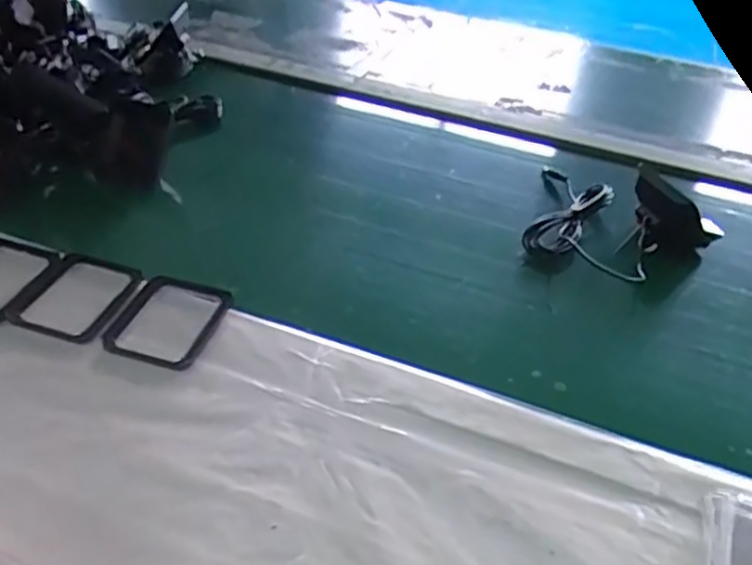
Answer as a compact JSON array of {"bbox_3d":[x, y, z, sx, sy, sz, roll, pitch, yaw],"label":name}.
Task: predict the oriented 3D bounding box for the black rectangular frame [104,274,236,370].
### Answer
[{"bbox_3d":[-0.150,0.026,0.521,0.068,0.008,0.087,19,42,8],"label":"black rectangular frame"}]

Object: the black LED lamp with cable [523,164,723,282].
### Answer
[{"bbox_3d":[0.219,-0.063,0.662,0.178,0.057,0.171,3,38,-3],"label":"black LED lamp with cable"}]

